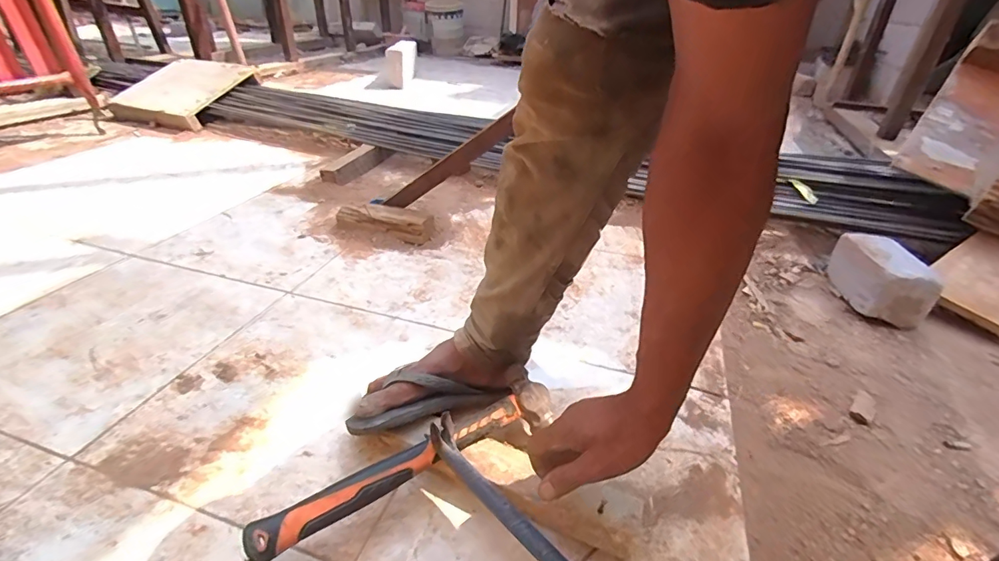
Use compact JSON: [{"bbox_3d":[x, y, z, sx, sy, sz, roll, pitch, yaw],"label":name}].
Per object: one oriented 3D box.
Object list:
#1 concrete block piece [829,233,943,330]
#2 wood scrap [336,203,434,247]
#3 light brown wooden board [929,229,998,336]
[{"bbox_3d":[0.763,-0.008,0.935,0.115,0.120,0.189,10,33,10],"label":"concrete block piece"},{"bbox_3d":[-0.271,-0.134,1.100,0.226,0.058,0.085,12,34,10],"label":"wood scrap"},{"bbox_3d":[0.959,0.001,0.897,0.215,0.021,0.176,-33,49,-10],"label":"light brown wooden board"}]

